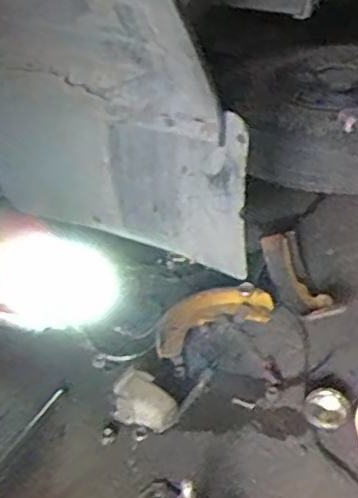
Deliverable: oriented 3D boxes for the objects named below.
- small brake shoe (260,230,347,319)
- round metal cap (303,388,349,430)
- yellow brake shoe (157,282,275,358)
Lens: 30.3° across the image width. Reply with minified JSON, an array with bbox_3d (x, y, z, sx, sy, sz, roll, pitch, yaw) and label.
[{"bbox_3d":[0.247,0.060,1.386,0.102,0.062,0.251,-12,36,-13],"label":"small brake shoe"},{"bbox_3d":[0.255,0.278,1.146,0.074,0.024,0.081,-2,34,1],"label":"round metal cap"},{"bbox_3d":[0.060,0.134,1.316,0.263,0.067,0.111,-22,39,-25],"label":"yellow brake shoe"}]

